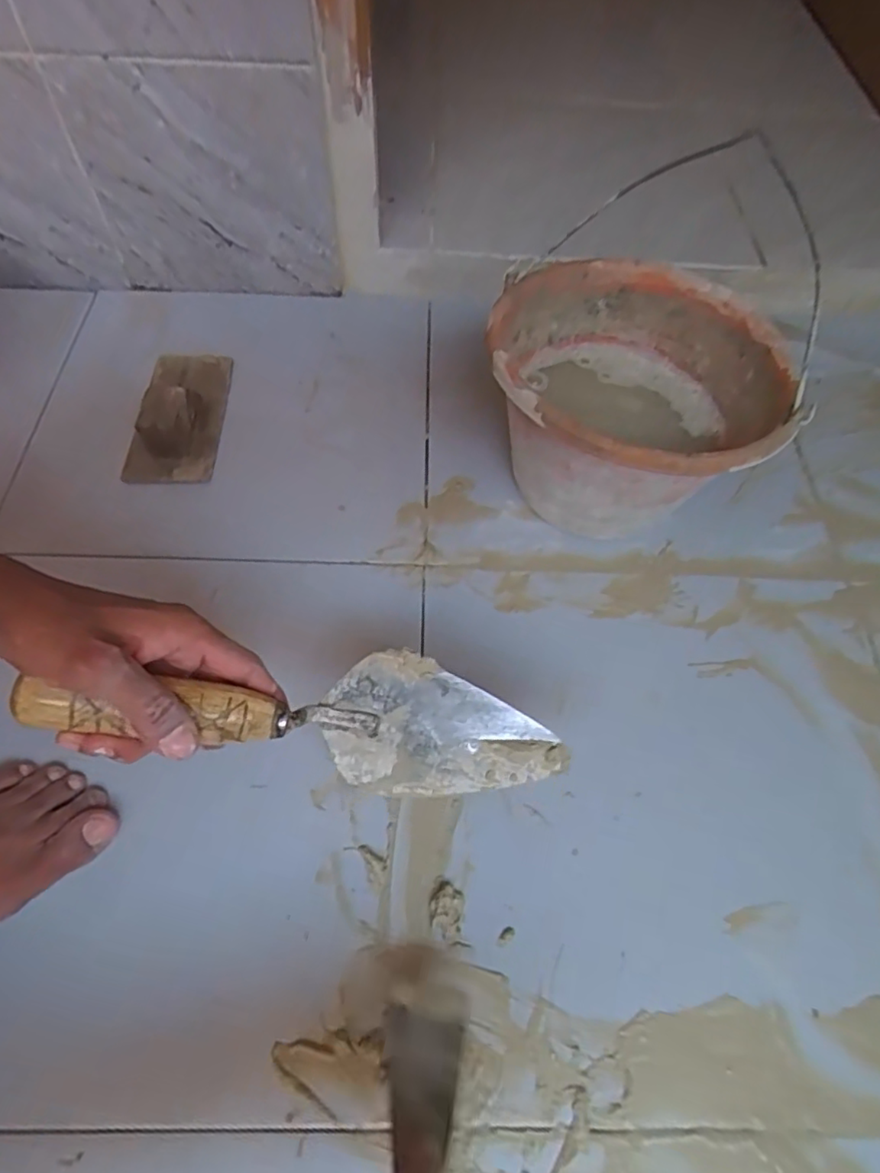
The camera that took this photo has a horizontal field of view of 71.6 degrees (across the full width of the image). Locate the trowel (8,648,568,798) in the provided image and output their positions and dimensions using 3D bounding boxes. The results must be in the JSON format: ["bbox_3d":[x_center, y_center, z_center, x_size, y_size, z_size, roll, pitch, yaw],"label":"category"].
[{"bbox_3d":[-0.075,0.078,0.373,0.299,0.059,0.077,11,59,-19],"label":"trowel"}]

